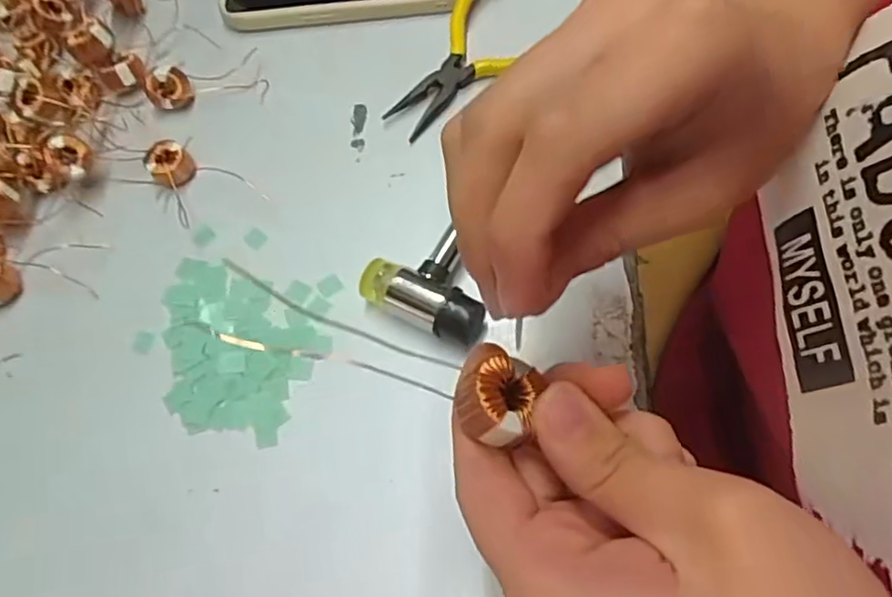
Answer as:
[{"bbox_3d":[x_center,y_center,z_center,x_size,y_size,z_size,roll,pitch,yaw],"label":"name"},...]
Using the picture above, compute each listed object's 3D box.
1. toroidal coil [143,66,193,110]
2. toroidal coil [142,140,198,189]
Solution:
[{"bbox_3d":[-0.165,-0.125,0.372,0.025,0.024,0.012,-19,27,-8],"label":"toroidal coil"},{"bbox_3d":[-0.154,-0.075,0.351,0.023,0.014,0.024,-1,65,2],"label":"toroidal coil"}]

